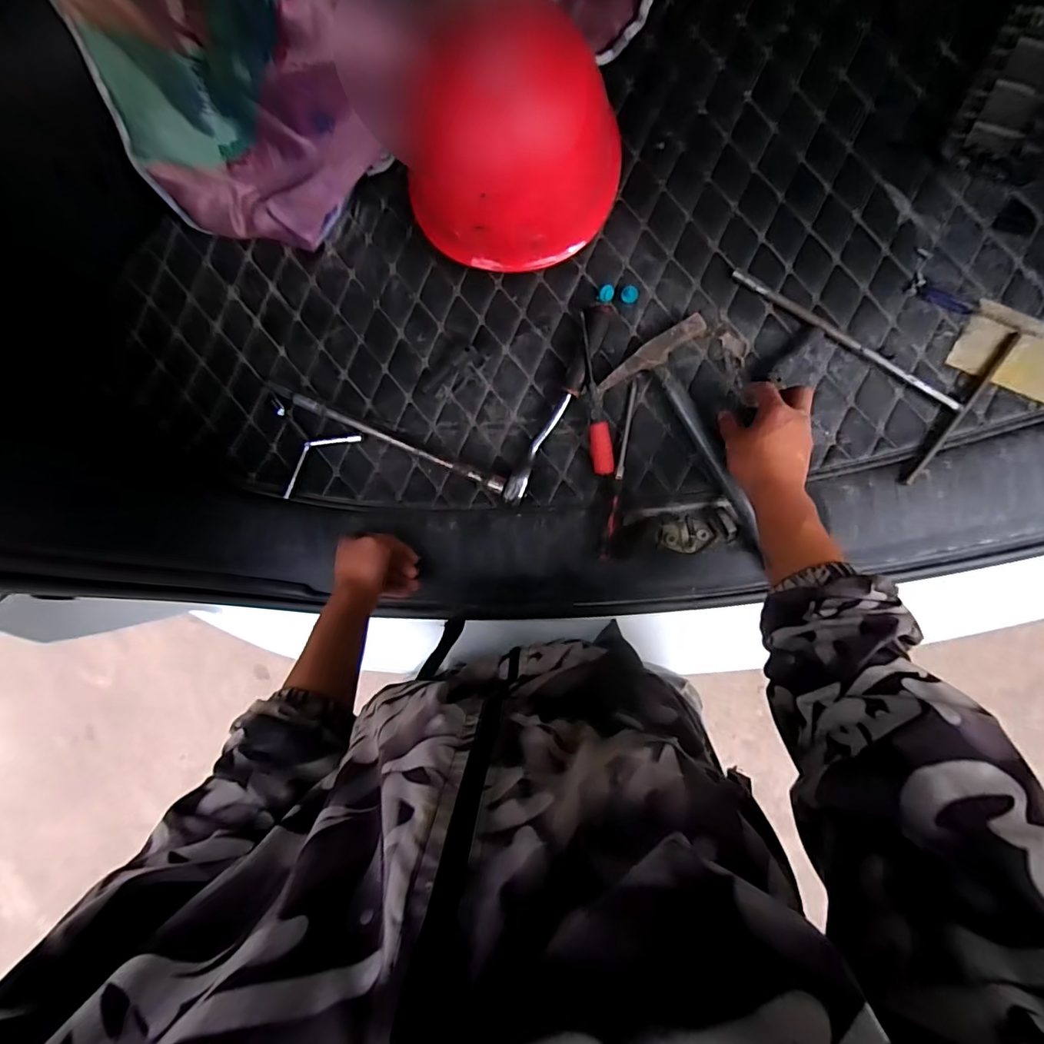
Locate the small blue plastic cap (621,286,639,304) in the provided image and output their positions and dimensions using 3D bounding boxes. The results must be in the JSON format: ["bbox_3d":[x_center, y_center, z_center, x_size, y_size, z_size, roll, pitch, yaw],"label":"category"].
[{"bbox_3d":[0.123,-0.259,0.580,0.020,0.009,0.020,1,96,6],"label":"small blue plastic cap"}]

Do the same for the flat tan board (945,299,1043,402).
[{"bbox_3d":[0.530,-0.173,0.530,0.138,0.008,0.074,24,98,3],"label":"flat tan board"}]

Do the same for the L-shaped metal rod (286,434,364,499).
[{"bbox_3d":[-0.247,-0.076,0.608,0.112,0.007,0.040,-43,91,-5],"label":"L-shaped metal rod"}]

